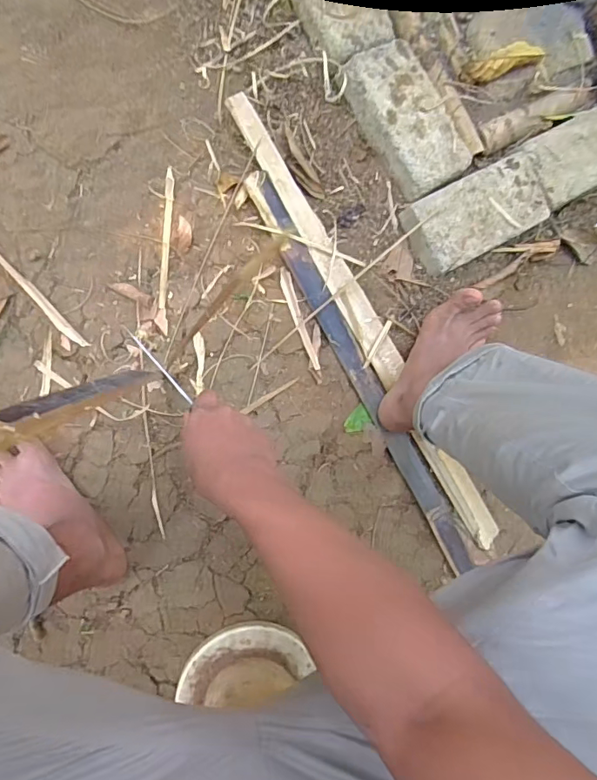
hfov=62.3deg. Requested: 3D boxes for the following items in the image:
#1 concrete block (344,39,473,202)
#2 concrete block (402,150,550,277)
[{"bbox_3d":[0.153,-0.381,0.702,0.114,0.051,0.204,-33,94,-10],"label":"concrete block"},{"bbox_3d":[0.269,-0.262,0.726,0.228,0.044,0.108,-30,93,-10],"label":"concrete block"}]

